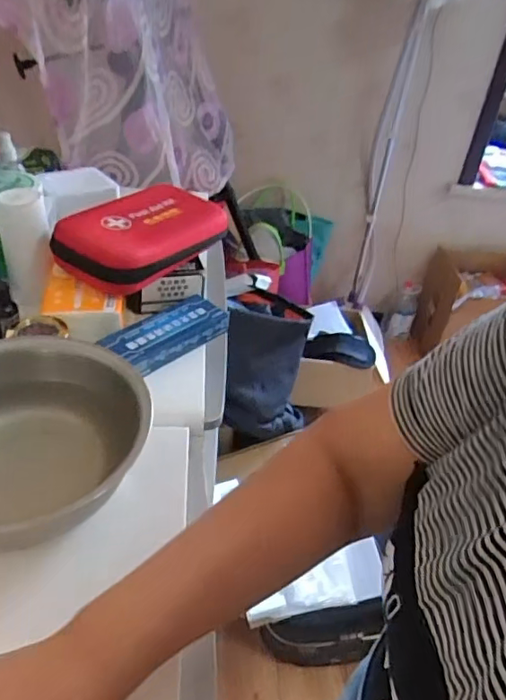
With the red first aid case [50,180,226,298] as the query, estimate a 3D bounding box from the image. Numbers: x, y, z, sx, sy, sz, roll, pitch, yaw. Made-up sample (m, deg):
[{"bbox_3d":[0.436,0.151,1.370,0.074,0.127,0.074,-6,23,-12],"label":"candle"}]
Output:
[{"bbox_3d":[-0.130,-0.143,0.668,0.132,0.049,0.204,28,43,24],"label":"red first aid case"}]

